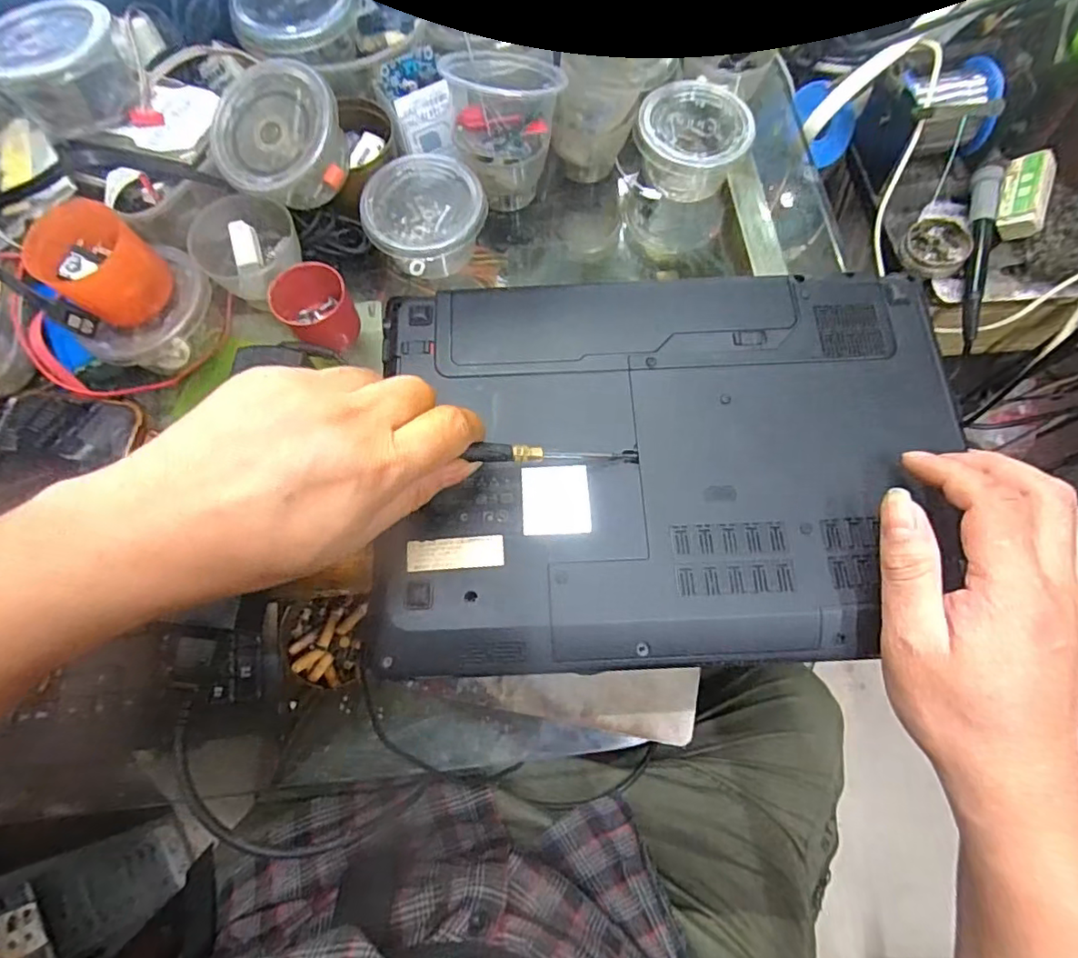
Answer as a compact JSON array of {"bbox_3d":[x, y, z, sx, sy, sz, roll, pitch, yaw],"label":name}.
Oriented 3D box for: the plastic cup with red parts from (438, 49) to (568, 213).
[{"bbox_3d":[-0.021,-0.234,0.382,0.071,0.078,0.071,0,71,1],"label":"plastic cup with red parts"}]

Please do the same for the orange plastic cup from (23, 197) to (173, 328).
[{"bbox_3d":[-0.246,-0.120,0.321,0.051,0.044,0.051,0,71,1],"label":"orange plastic cup"}]

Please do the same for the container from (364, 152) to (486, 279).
[{"bbox_3d":[-0.073,-0.172,0.385,0.075,0.052,0.068,-8,71,-2],"label":"container"}]

